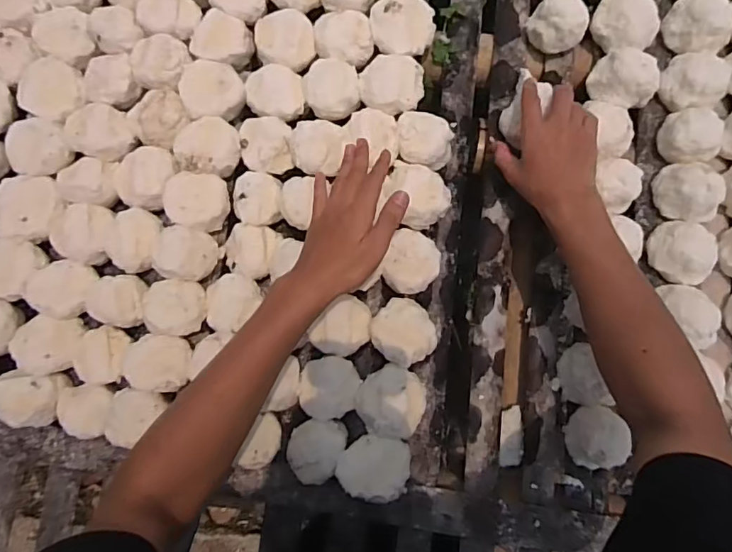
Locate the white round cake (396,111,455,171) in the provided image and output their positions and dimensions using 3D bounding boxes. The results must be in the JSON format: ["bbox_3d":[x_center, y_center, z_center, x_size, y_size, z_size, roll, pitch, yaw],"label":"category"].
[{"bbox_3d":[0.072,-0.164,0.629,0.068,0.032,0.066,0,83,1],"label":"white round cake"}]

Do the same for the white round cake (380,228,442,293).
[{"bbox_3d":[0.054,-0.013,0.612,0.066,0.041,0.077,21,84,4],"label":"white round cake"}]

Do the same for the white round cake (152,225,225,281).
[{"bbox_3d":[-0.211,-0.025,0.610,0.061,0.052,0.062,0,83,1],"label":"white round cake"}]

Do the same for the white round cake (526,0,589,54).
[{"bbox_3d":[0.244,-0.316,0.644,0.061,0.048,0.059,0,83,1],"label":"white round cake"}]

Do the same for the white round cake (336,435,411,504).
[{"bbox_3d":[0.009,0.206,0.561,0.075,0.043,0.064,5,83,2],"label":"white round cake"}]

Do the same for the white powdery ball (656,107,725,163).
[{"bbox_3d":[0.388,-0.167,0.614,0.057,0.044,0.065,-25,83,-2],"label":"white powdery ball"}]

